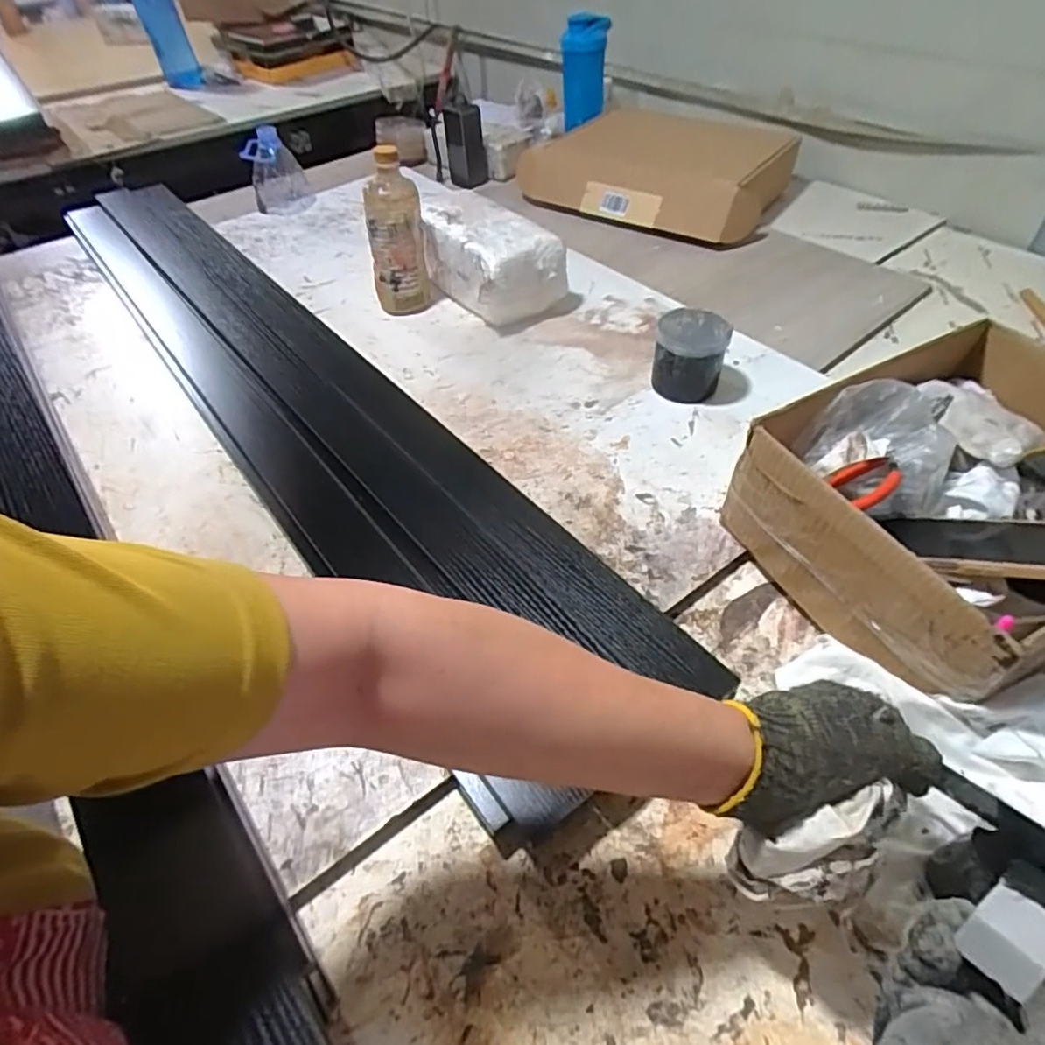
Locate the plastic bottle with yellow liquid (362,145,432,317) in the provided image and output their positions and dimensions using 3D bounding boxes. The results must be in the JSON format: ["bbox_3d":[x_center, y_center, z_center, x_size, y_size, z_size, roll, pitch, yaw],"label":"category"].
[{"bbox_3d":[-0.166,-0.379,0.844,0.079,0.191,0.076,-11,48,-7],"label":"plastic bottle with yellow liquid"}]

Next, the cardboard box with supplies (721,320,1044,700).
[{"bbox_3d":[0.386,-0.022,0.550,0.330,0.129,0.244,-24,51,-19],"label":"cardboard box with supplies"}]

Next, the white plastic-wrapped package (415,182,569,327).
[{"bbox_3d":[-0.055,-0.367,0.883,0.121,0.110,0.229,-28,52,-21],"label":"white plastic-wrapped package"}]

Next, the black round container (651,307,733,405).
[{"bbox_3d":[0.191,-0.188,0.732,0.076,0.078,0.079,13,49,14],"label":"black round container"}]

